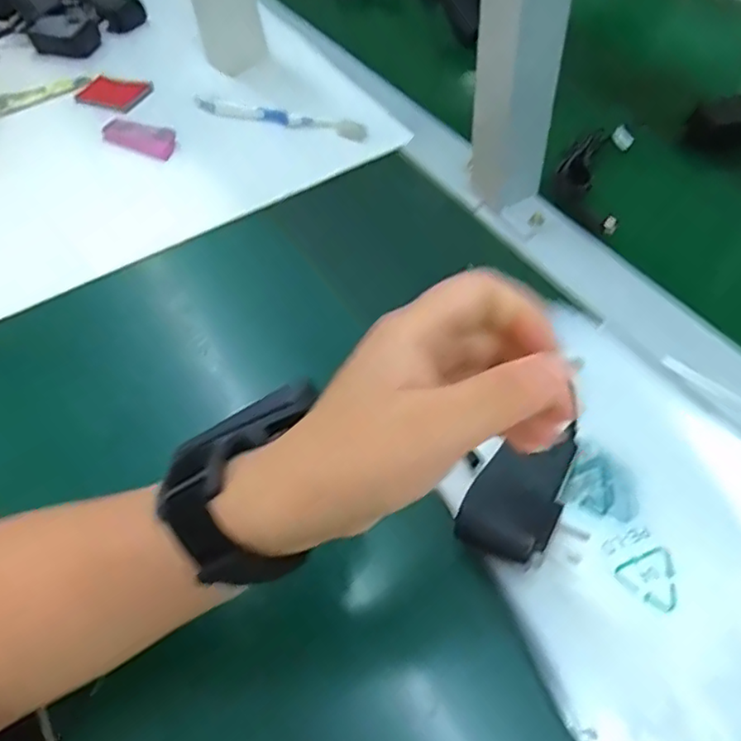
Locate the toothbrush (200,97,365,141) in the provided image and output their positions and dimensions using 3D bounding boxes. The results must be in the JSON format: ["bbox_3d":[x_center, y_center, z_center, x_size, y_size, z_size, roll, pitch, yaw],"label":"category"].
[{"bbox_3d":[-0.087,-0.246,0.598,0.178,0.018,0.021,17,58,17],"label":"toothbrush"}]

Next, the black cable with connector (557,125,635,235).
[{"bbox_3d":[0.189,-0.170,0.521,0.054,0.019,0.131,15,57,16],"label":"black cable with connector"}]

